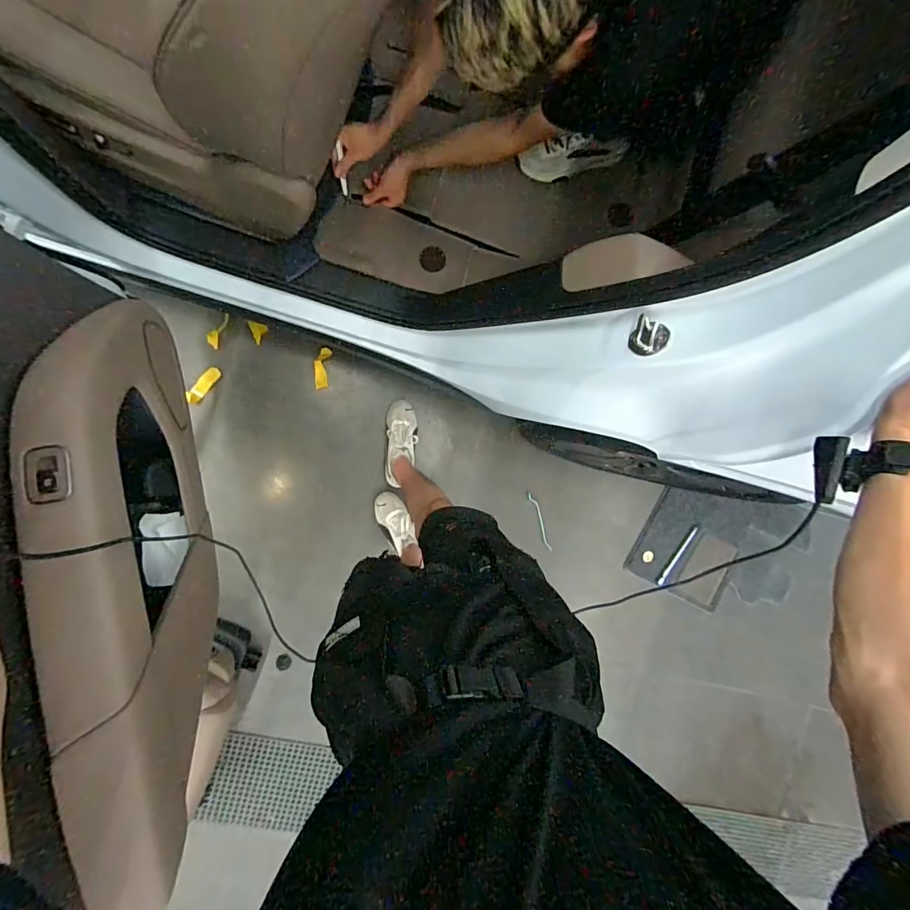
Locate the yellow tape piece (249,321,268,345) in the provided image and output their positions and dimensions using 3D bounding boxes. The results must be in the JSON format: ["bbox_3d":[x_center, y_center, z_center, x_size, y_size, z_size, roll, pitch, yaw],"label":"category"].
[{"bbox_3d":[-0.590,-0.367,1.357,0.051,0.006,0.069,-4,109,-16],"label":"yellow tape piece"}]

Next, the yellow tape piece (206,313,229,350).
[{"bbox_3d":[-0.699,-0.368,1.325,0.038,0.006,0.108,21,100,-23],"label":"yellow tape piece"}]

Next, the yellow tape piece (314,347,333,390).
[{"bbox_3d":[-0.416,-0.270,1.411,0.049,0.008,0.132,10,106,-10],"label":"yellow tape piece"}]

